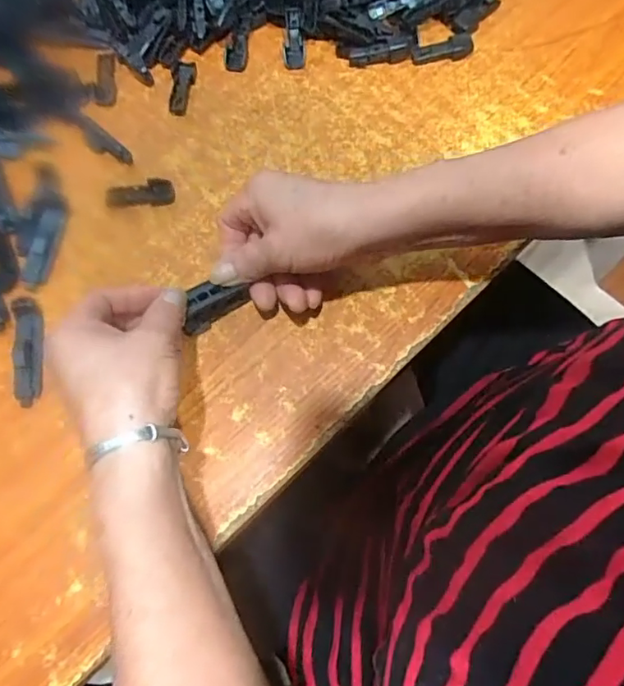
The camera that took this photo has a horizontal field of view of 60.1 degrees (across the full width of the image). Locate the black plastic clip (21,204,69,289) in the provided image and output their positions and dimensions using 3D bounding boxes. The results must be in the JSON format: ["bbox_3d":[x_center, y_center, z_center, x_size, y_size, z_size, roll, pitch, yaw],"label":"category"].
[{"bbox_3d":[-0.200,-0.073,0.402,0.020,0.006,0.065,9,72,4],"label":"black plastic clip"}]

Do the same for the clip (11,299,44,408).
[{"bbox_3d":[-0.198,0.005,0.374,0.019,0.012,0.075,-11,72,-3],"label":"clip"}]

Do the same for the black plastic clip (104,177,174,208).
[{"bbox_3d":[-0.133,-0.115,0.415,0.052,0.008,0.020,-5,72,-1],"label":"black plastic clip"}]

